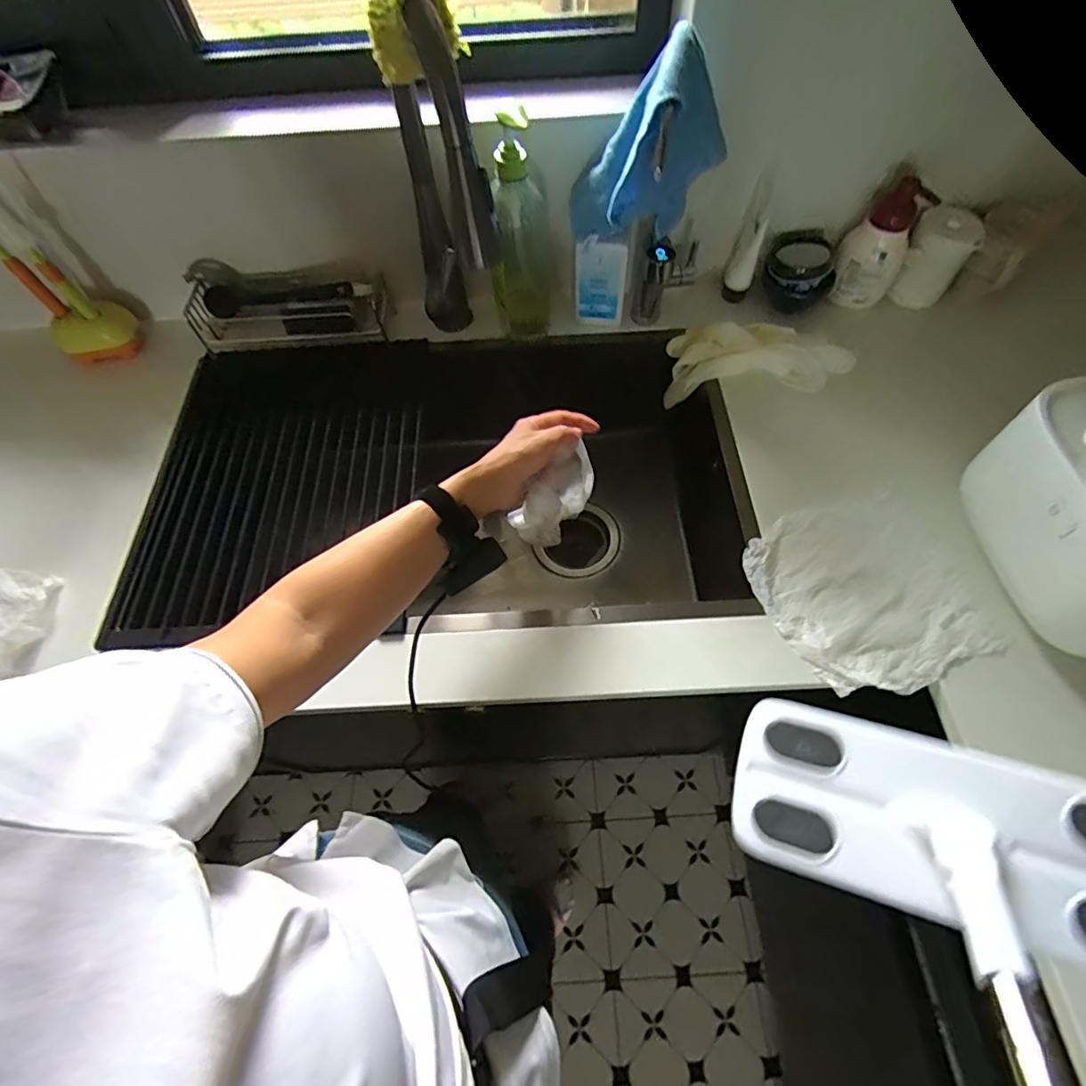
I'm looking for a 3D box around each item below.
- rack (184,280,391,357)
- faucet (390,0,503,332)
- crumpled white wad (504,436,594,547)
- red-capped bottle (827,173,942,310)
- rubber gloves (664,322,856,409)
[{"bbox_3d":[-0.360,-0.331,0.753,0.271,0.068,0.094,1,62,2],"label":"rack"},{"bbox_3d":[-0.104,-0.357,0.582,0.084,0.353,0.224,-16,62,-7],"label":"faucet"},{"bbox_3d":[0.018,-0.052,0.618,0.107,0.103,0.054,-31,65,-14],"label":"crumpled white wad"},{"bbox_3d":[0.442,-0.390,0.707,0.085,0.148,0.058,25,65,14],"label":"red-capped bottle"},{"bbox_3d":[0.296,-0.243,0.750,0.238,0.090,0.085,10,62,7],"label":"rubber gloves"}]

